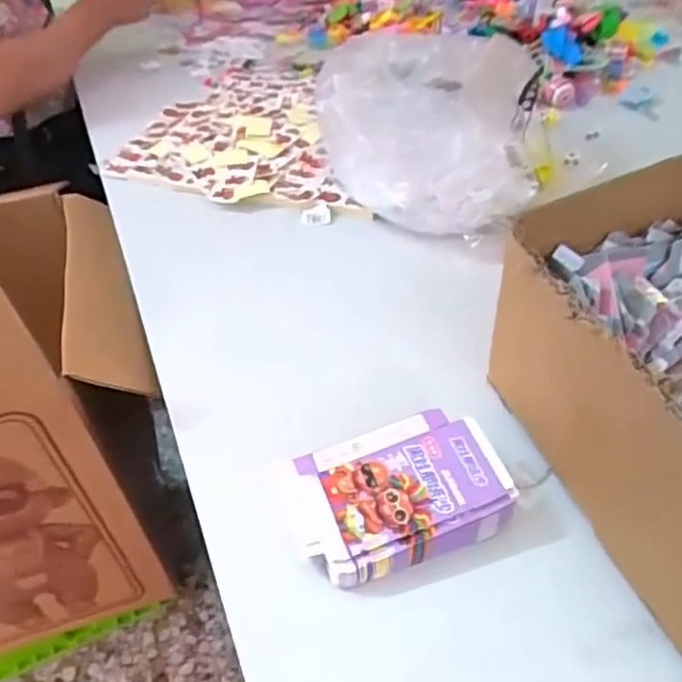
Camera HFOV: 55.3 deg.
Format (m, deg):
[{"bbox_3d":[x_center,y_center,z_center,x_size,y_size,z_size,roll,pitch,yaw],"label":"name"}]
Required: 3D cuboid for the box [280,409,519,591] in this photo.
[{"bbox_3d":[0.036,0.107,0.456,0.145,0.040,0.092,-17,47,-12],"label":"box"}]

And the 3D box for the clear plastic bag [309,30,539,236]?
[{"bbox_3d":[0.092,-0.227,0.709,0.212,0.123,0.215,-1,46,4],"label":"clear plastic bag"}]

